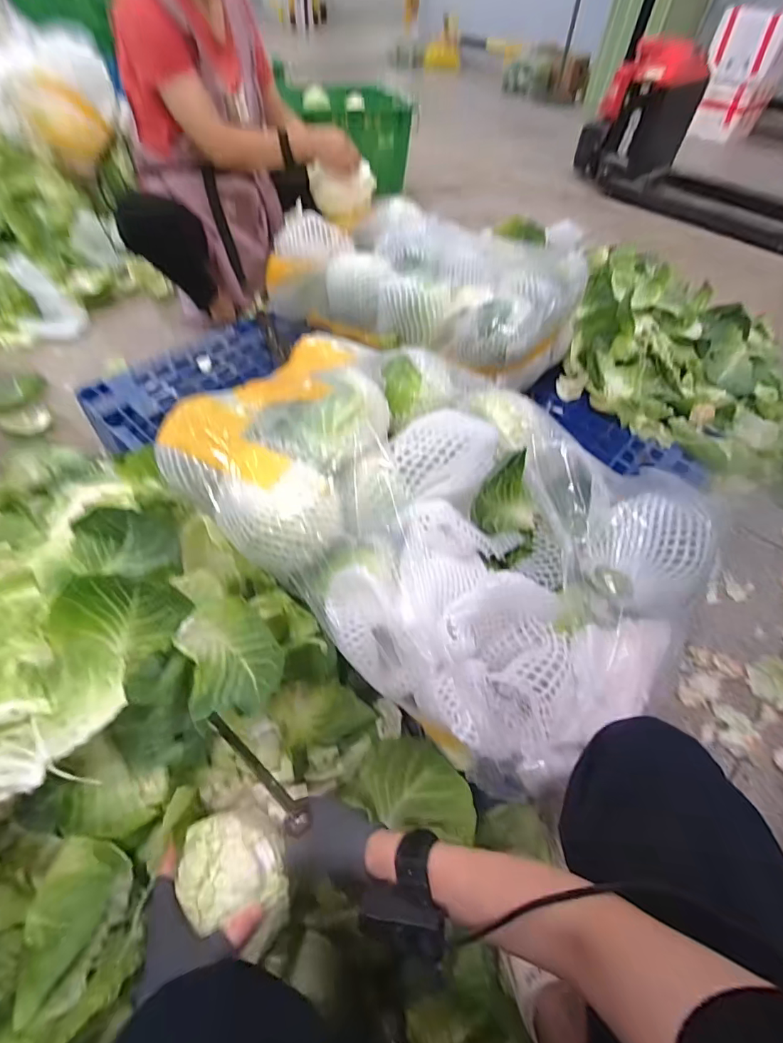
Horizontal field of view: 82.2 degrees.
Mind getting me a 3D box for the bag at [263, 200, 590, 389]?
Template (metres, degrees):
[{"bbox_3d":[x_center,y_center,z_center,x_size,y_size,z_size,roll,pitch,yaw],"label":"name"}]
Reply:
[{"bbox_3d":[0.065,-0.571,1.103,0.707,0.214,0.400,35,58,19],"label":"bag"}]

